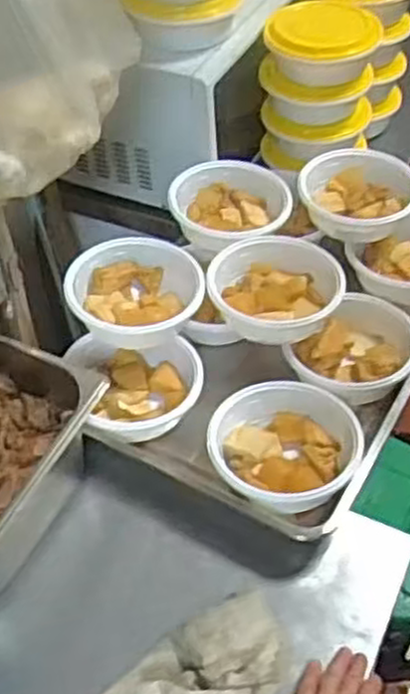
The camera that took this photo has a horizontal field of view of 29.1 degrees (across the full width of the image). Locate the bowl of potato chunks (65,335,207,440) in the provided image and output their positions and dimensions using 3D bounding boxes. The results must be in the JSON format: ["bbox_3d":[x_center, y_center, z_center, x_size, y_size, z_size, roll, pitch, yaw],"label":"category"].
[{"bbox_3d":[-0.083,0.047,0.969,0.155,0.067,0.146,0,48,0],"label":"bowl of potato chunks"}]

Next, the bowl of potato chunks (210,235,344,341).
[{"bbox_3d":[0.091,-0.068,1.014,0.169,0.066,0.152,15,50,14],"label":"bowl of potato chunks"}]

